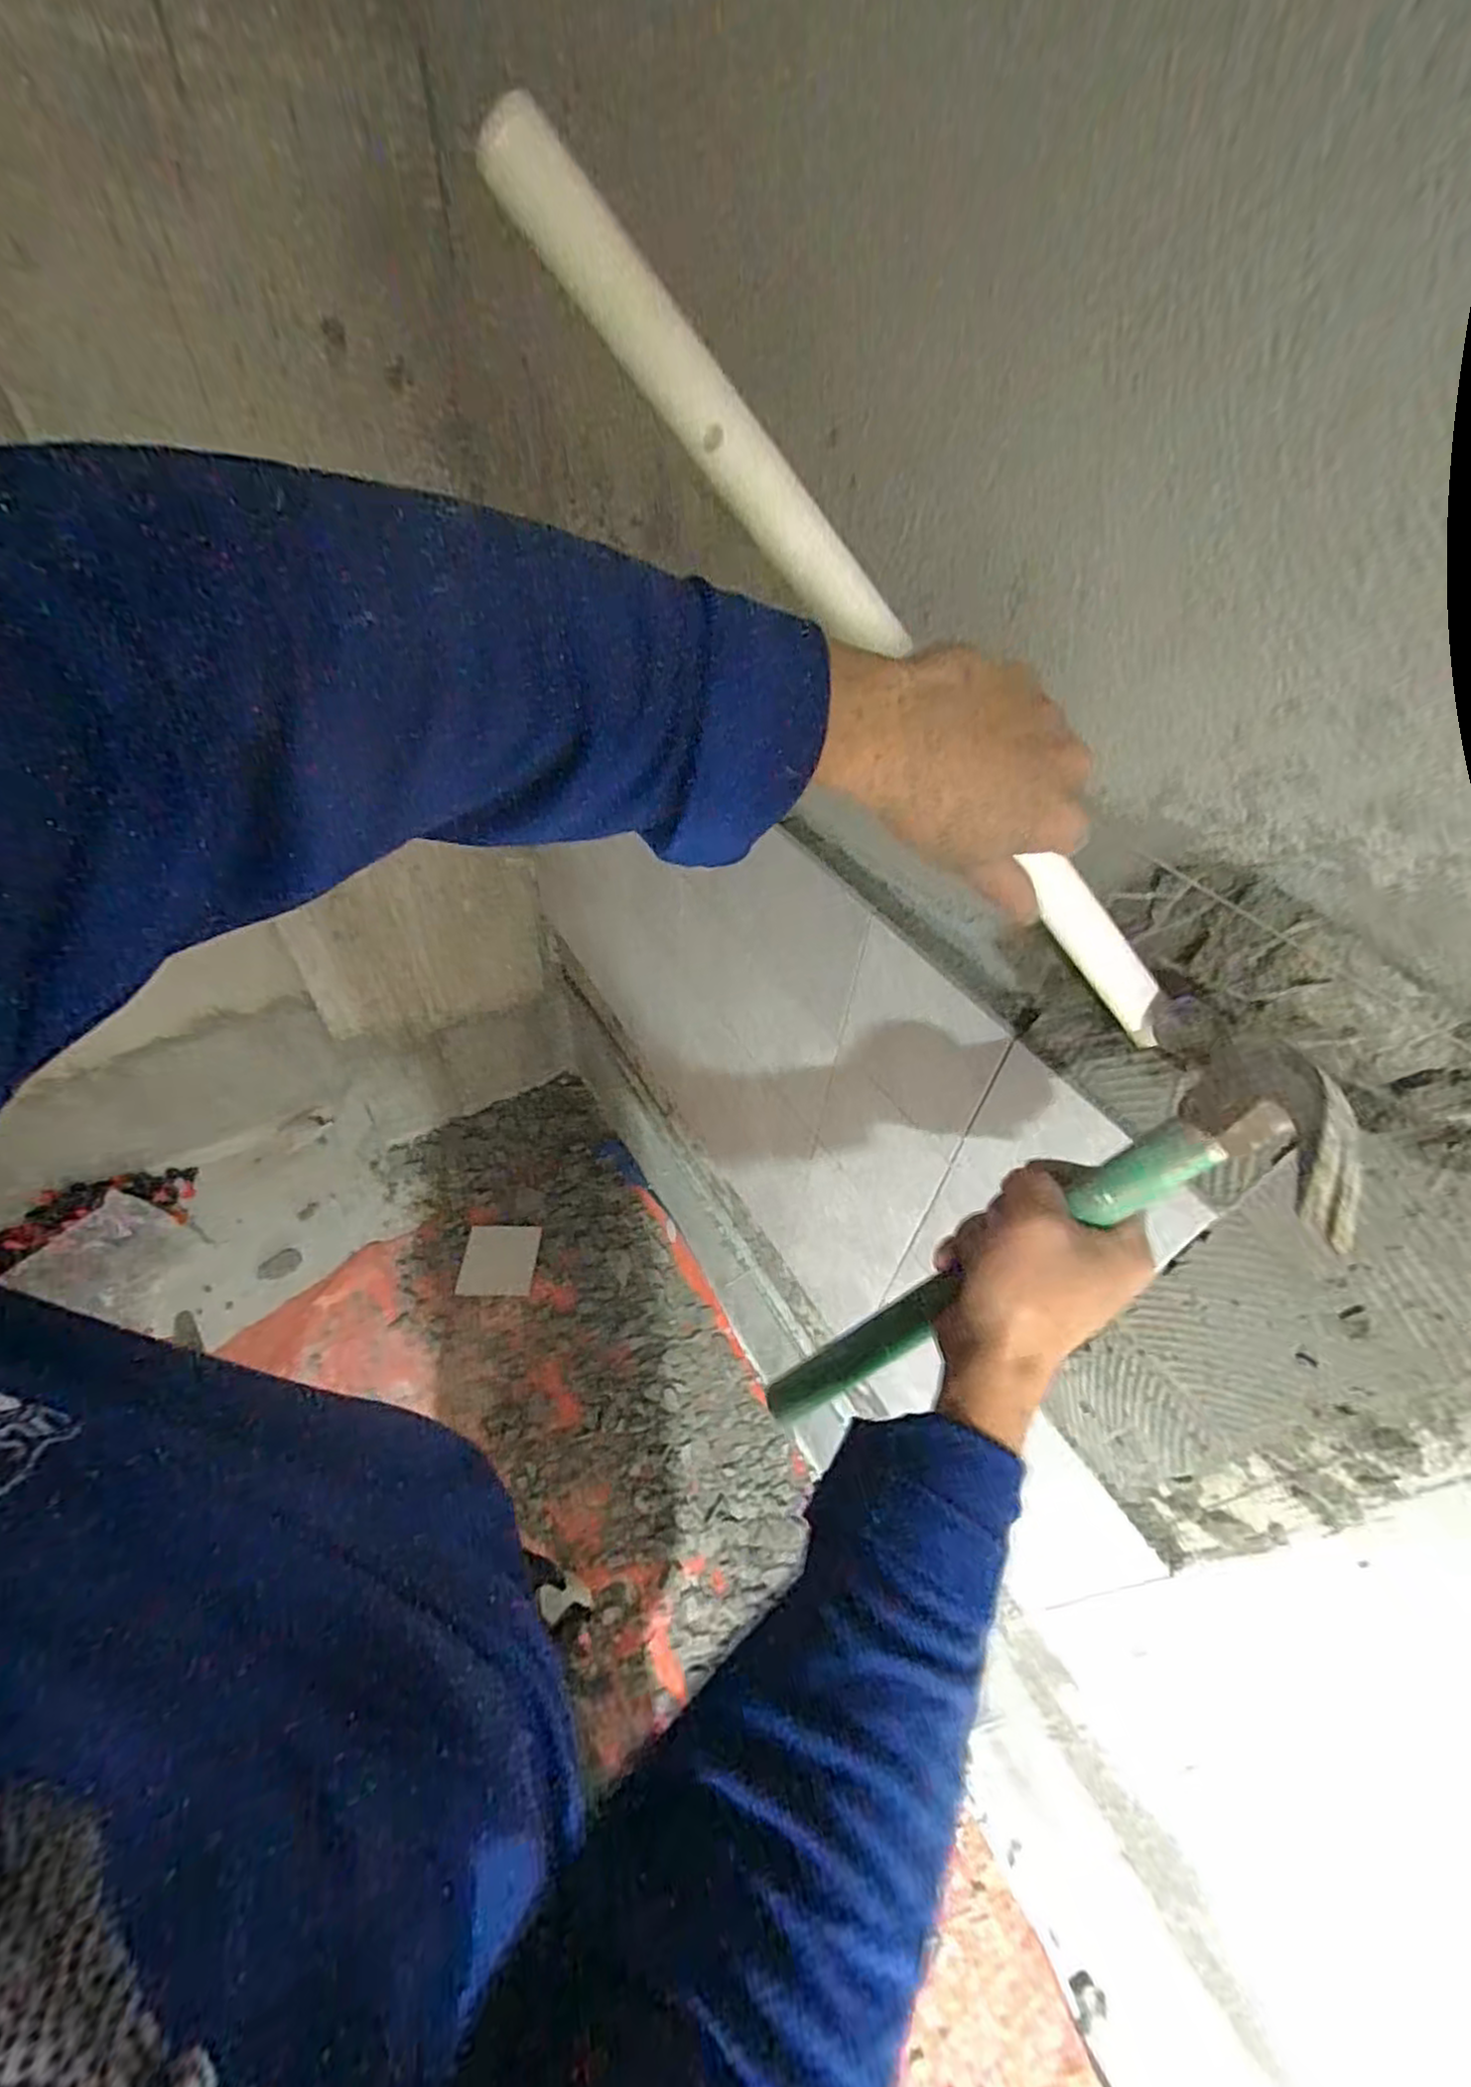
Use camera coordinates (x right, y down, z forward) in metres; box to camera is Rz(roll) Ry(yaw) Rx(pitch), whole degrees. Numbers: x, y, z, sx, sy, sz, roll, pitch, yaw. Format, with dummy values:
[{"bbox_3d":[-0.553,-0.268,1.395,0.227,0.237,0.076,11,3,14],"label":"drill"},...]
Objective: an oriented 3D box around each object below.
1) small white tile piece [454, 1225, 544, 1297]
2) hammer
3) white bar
[{"bbox_3d":[-0.492,0.452,1.508,0.147,0.016,0.149,2,48,-3],"label":"small white tile piece"},{"bbox_3d":[0.124,0.101,0.354,0.035,0.312,0.124,28,30,-38],"label":"hammer"},{"bbox_3d":[0.075,-0.142,0.301,0.420,0.025,0.032,42,40,-23],"label":"white bar"}]

